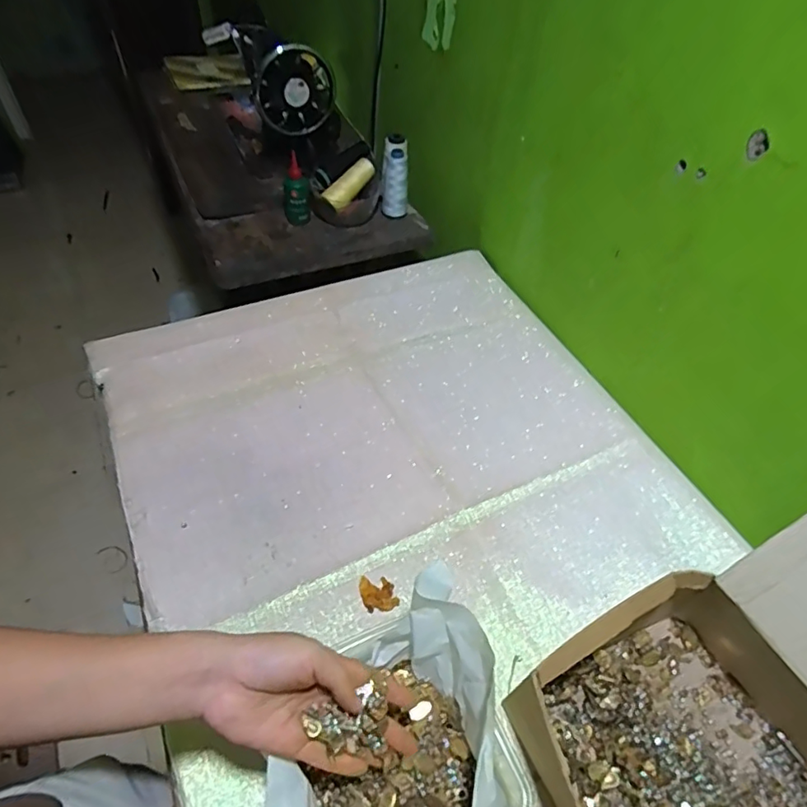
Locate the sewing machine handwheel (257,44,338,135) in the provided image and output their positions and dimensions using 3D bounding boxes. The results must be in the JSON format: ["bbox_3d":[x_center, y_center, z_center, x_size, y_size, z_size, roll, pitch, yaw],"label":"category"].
[{"bbox_3d":[-0.181,-0.524,0.896,0.134,0.129,0.038,-15,53,-17],"label":"sewing machine handwheel"}]

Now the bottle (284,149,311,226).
[{"bbox_3d":[-0.183,-0.367,0.902,0.043,0.127,0.048,-4,51,-9],"label":"bottle"}]

